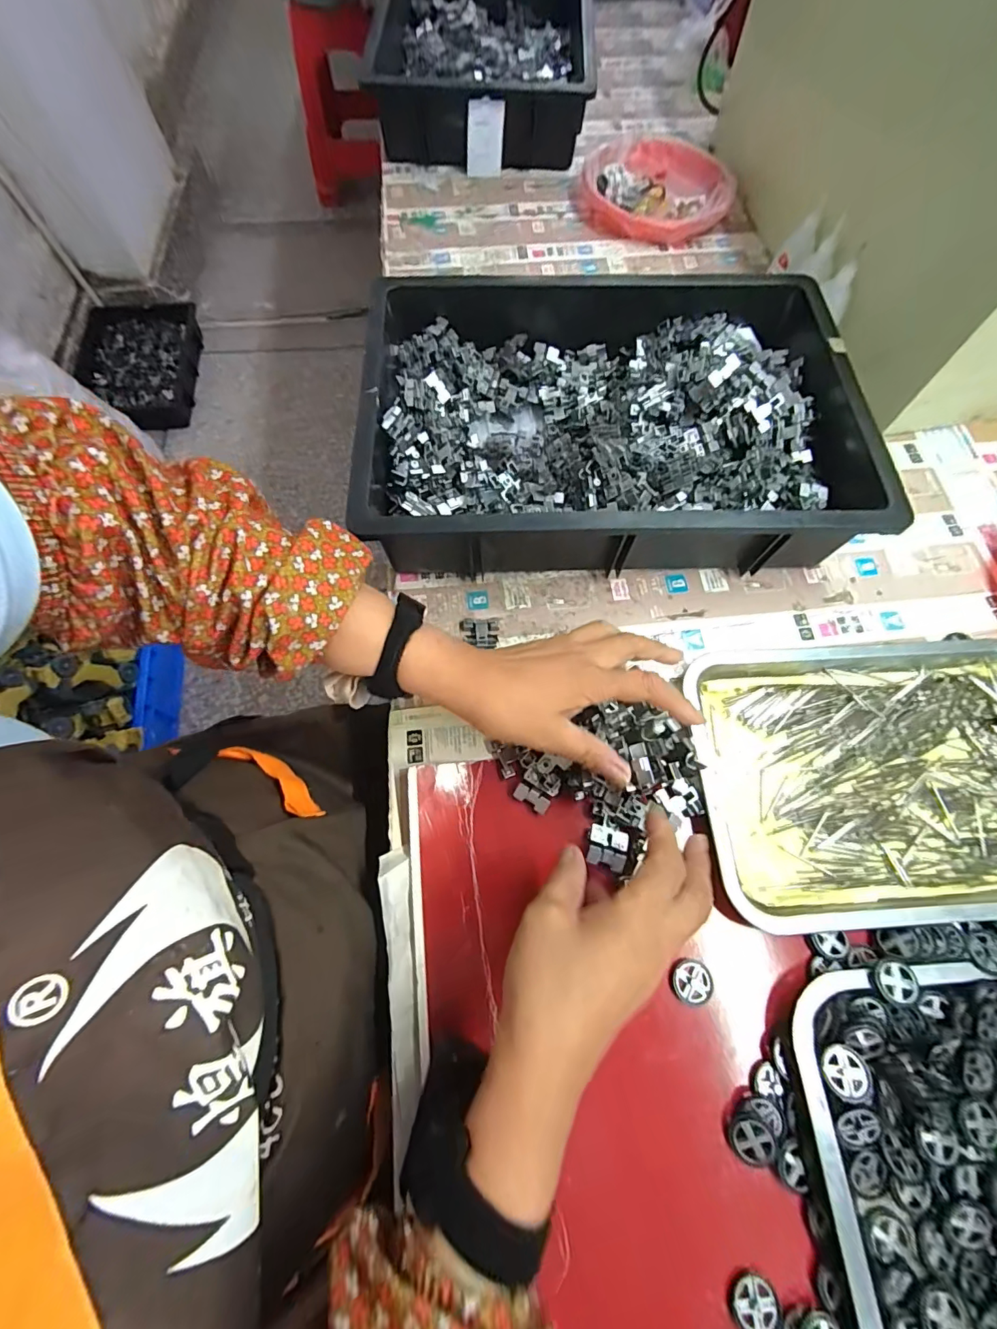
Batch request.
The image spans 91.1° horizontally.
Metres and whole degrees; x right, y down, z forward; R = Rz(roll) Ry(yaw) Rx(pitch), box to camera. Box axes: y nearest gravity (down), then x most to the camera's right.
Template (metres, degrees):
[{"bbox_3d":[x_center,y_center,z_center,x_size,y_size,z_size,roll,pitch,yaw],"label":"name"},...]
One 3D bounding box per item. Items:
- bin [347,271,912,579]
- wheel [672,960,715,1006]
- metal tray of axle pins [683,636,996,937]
[{"bbox_3d":[0.106,-0.233,0.478,0.444,0.093,0.310,-1,68,-2],"label":"bin"},{"bbox_3d":[0.135,0.220,0.340,0.027,0.006,0.027,1,68,-2],"label":"wheel"},{"bbox_3d":[0.311,0.084,0.386,0.304,0.020,0.210,-3,68,-3],"label":"metal tray of axle pins"}]

